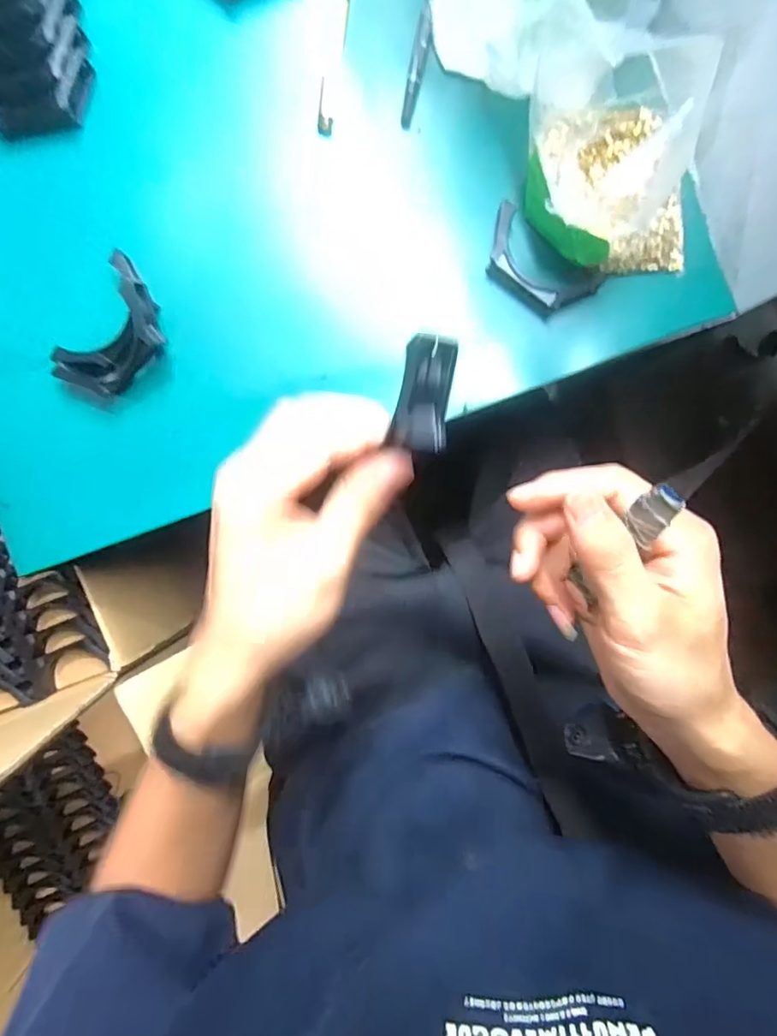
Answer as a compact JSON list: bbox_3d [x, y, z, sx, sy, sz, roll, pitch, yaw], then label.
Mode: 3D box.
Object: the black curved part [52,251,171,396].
[{"bbox_3d":[-0.198,-0.131,0.386,0.053,0.030,0.094,43,93,-1],"label":"black curved part"}]

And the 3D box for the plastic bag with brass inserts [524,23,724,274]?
[{"bbox_3d":[0.158,-0.250,0.365,0.116,0.060,0.148,2,93,1],"label":"plastic bag with brass inserts"}]

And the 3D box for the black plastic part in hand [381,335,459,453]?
[{"bbox_3d":[0.015,-0.051,0.222,0.022,0.011,0.046,8,100,1],"label":"black plastic part in hand"}]

